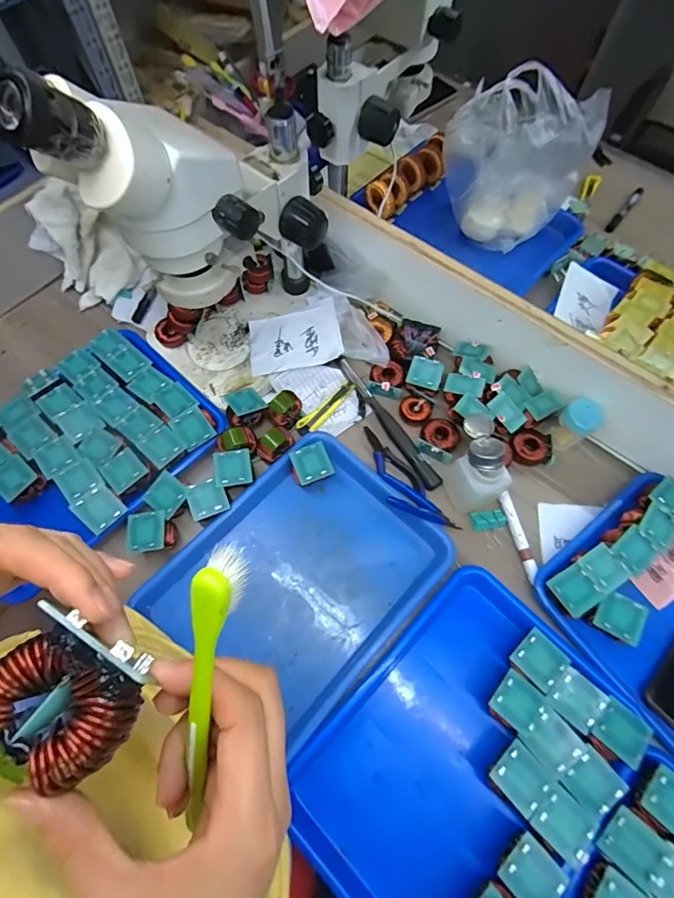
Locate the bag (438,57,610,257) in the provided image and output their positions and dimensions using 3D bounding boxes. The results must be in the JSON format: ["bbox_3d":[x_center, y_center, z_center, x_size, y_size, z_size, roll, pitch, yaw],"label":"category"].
[{"bbox_3d":[0.268,-0.445,0.670,0.201,0.176,0.149,31,70,12],"label":"bag"}]

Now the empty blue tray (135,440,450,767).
[{"bbox_3d":[-0.038,0.148,0.516,0.242,0.050,0.297,41,71,16],"label":"empty blue tray"}]

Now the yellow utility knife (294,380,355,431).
[{"bbox_3d":[-0.013,-0.058,0.622,0.026,0.011,0.105,41,71,16],"label":"yellow utility knife"}]

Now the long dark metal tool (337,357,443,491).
[{"bbox_3d":[0.070,-0.043,0.614,0.022,0.020,0.234,-29,69,-14],"label":"long dark metal tool"}]

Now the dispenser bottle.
[{"bbox_3d":[0.168,0.020,0.542,0.053,0.112,0.091,-18,67,-10],"label":"dispenser bottle"}]

